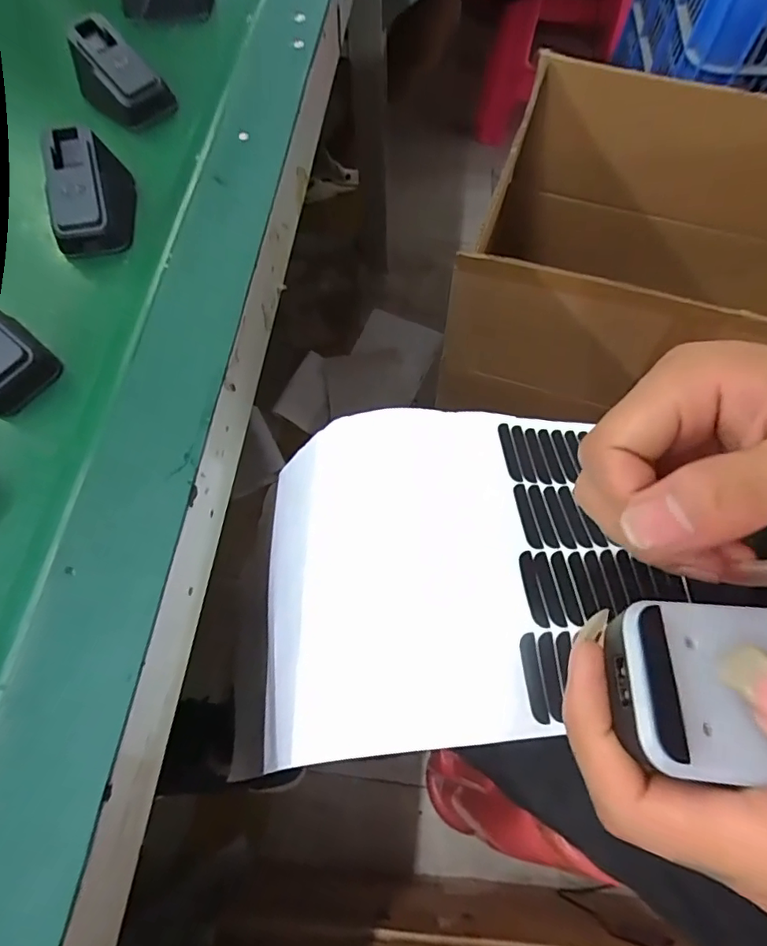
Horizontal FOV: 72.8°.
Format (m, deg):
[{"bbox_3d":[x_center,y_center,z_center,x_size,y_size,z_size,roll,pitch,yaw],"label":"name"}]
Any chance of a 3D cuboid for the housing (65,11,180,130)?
[{"bbox_3d":[-0.187,-0.278,0.362,0.069,0.037,0.041,38,72,16],"label":"housing"}]

